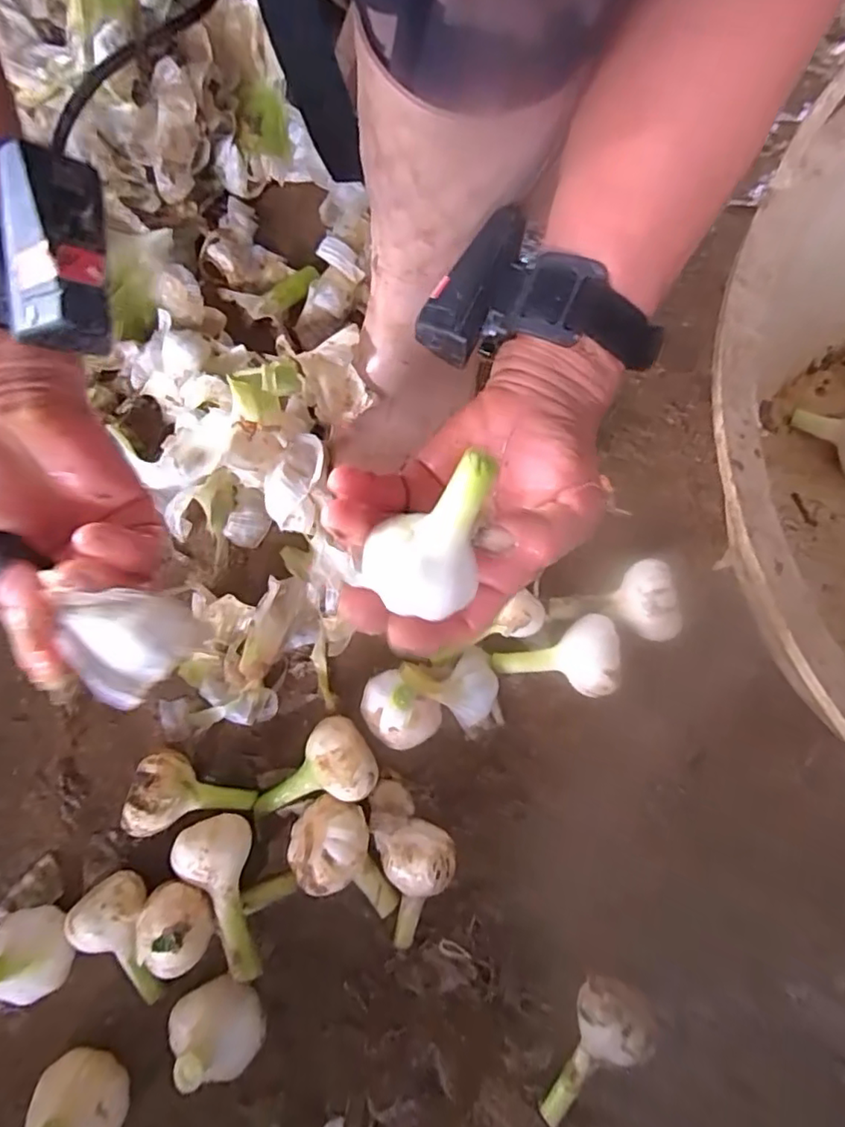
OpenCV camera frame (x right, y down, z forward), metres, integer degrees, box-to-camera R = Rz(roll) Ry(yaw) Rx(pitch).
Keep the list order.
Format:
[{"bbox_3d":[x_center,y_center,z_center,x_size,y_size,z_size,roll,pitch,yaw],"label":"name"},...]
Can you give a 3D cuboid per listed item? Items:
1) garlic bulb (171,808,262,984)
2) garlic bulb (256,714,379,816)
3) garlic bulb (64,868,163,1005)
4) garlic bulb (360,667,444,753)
[{"bbox_3d":[-0.112,0.182,0.326,0.040,0.039,0.081,-9,72,-4],"label":"garlic bulb"},{"bbox_3d":[-0.064,0.118,0.349,0.072,0.036,0.046,-8,72,-4],"label":"garlic bulb"},{"bbox_3d":[-0.158,0.202,0.323,0.039,0.035,0.065,-40,77,-13],"label":"garlic bulb"},{"bbox_3d":[-0.015,0.090,0.357,0.049,0.042,0.039,36,74,10],"label":"garlic bulb"}]

